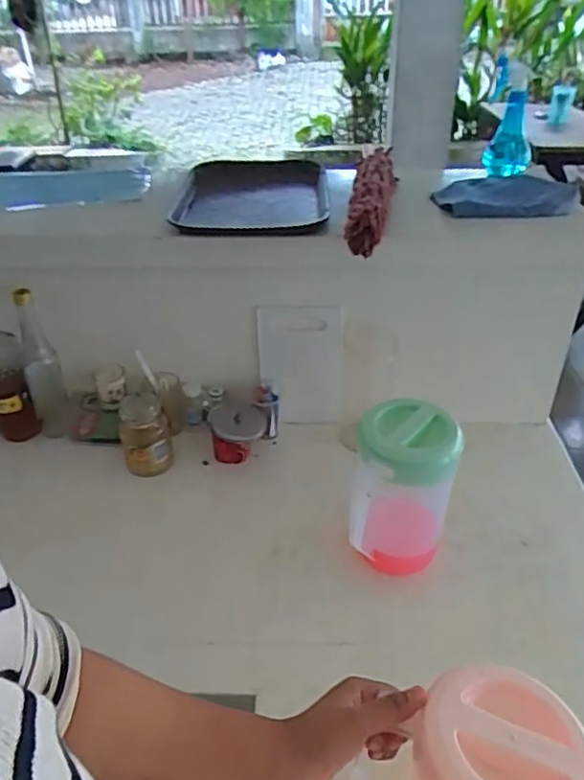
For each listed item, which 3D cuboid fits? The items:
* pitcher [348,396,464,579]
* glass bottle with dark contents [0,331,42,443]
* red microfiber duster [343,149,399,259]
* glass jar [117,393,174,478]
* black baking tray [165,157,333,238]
[{"bbox_3d":[0.144,0.140,0.782,0.123,0.223,0.126,5,36,8],"label":"pitcher"},{"bbox_3d":[-0.496,-0.029,1.008,0.077,0.280,0.062,-21,40,-25],"label":"glass bottle with dark contents"},{"bbox_3d":[0.122,-0.298,0.915,0.067,0.055,0.360,5,36,9],"label":"red microfiber duster"},{"bbox_3d":[-0.242,0.076,0.981,0.077,0.126,0.075,-8,36,-10],"label":"glass jar"},{"bbox_3d":[-0.067,-0.330,1.006,0.247,0.035,0.349,-1,35,0],"label":"black baking tray"}]

